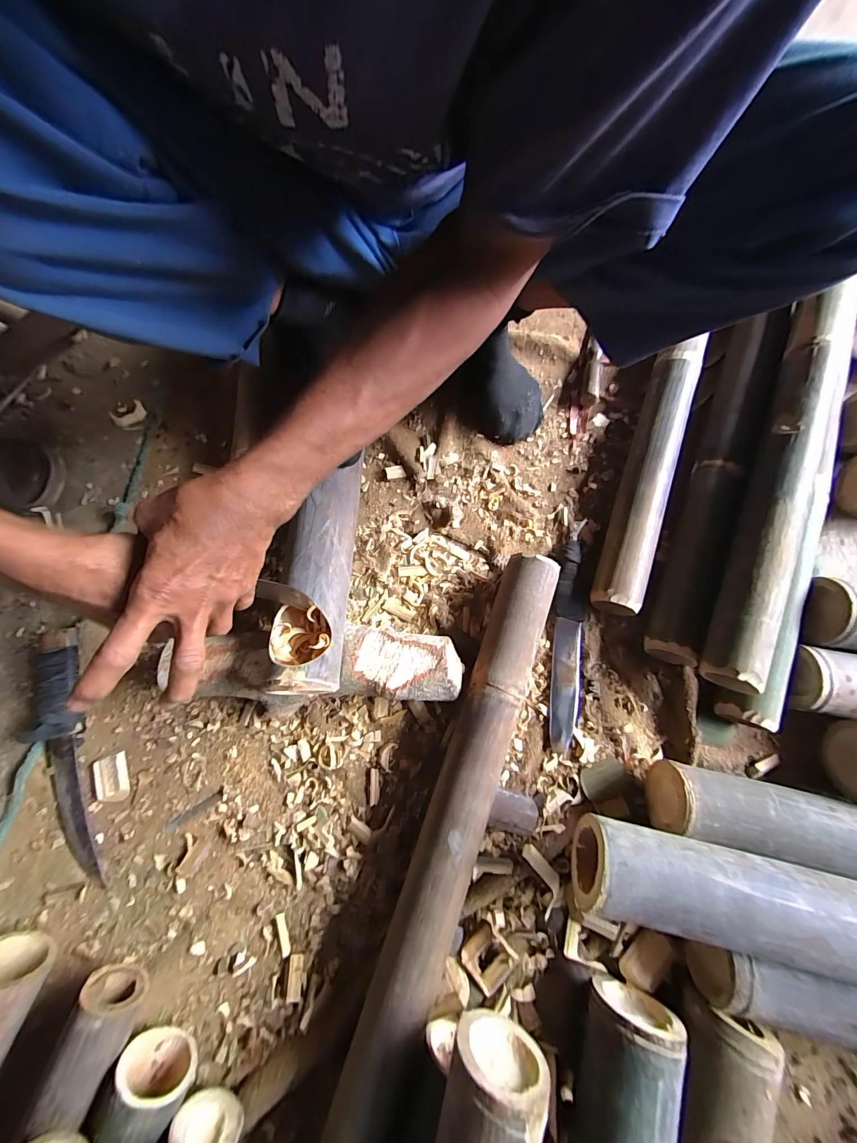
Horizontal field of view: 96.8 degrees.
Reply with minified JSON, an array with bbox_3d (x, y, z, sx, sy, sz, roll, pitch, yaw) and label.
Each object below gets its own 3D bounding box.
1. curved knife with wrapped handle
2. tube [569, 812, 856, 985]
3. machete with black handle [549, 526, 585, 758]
[{"bbox_3d":[-0.435,0.214,0.443,0.063,0.037,0.291,-17,75,-4],"label":"curved knife with wrapped handle"},{"bbox_3d":[0.378,0.310,0.330,0.482,0.064,0.074,12,75,5],"label":"tube"},{"bbox_3d":[0.177,0.073,0.481,0.034,0.017,0.280,7,74,3],"label":"machete with black handle"}]

